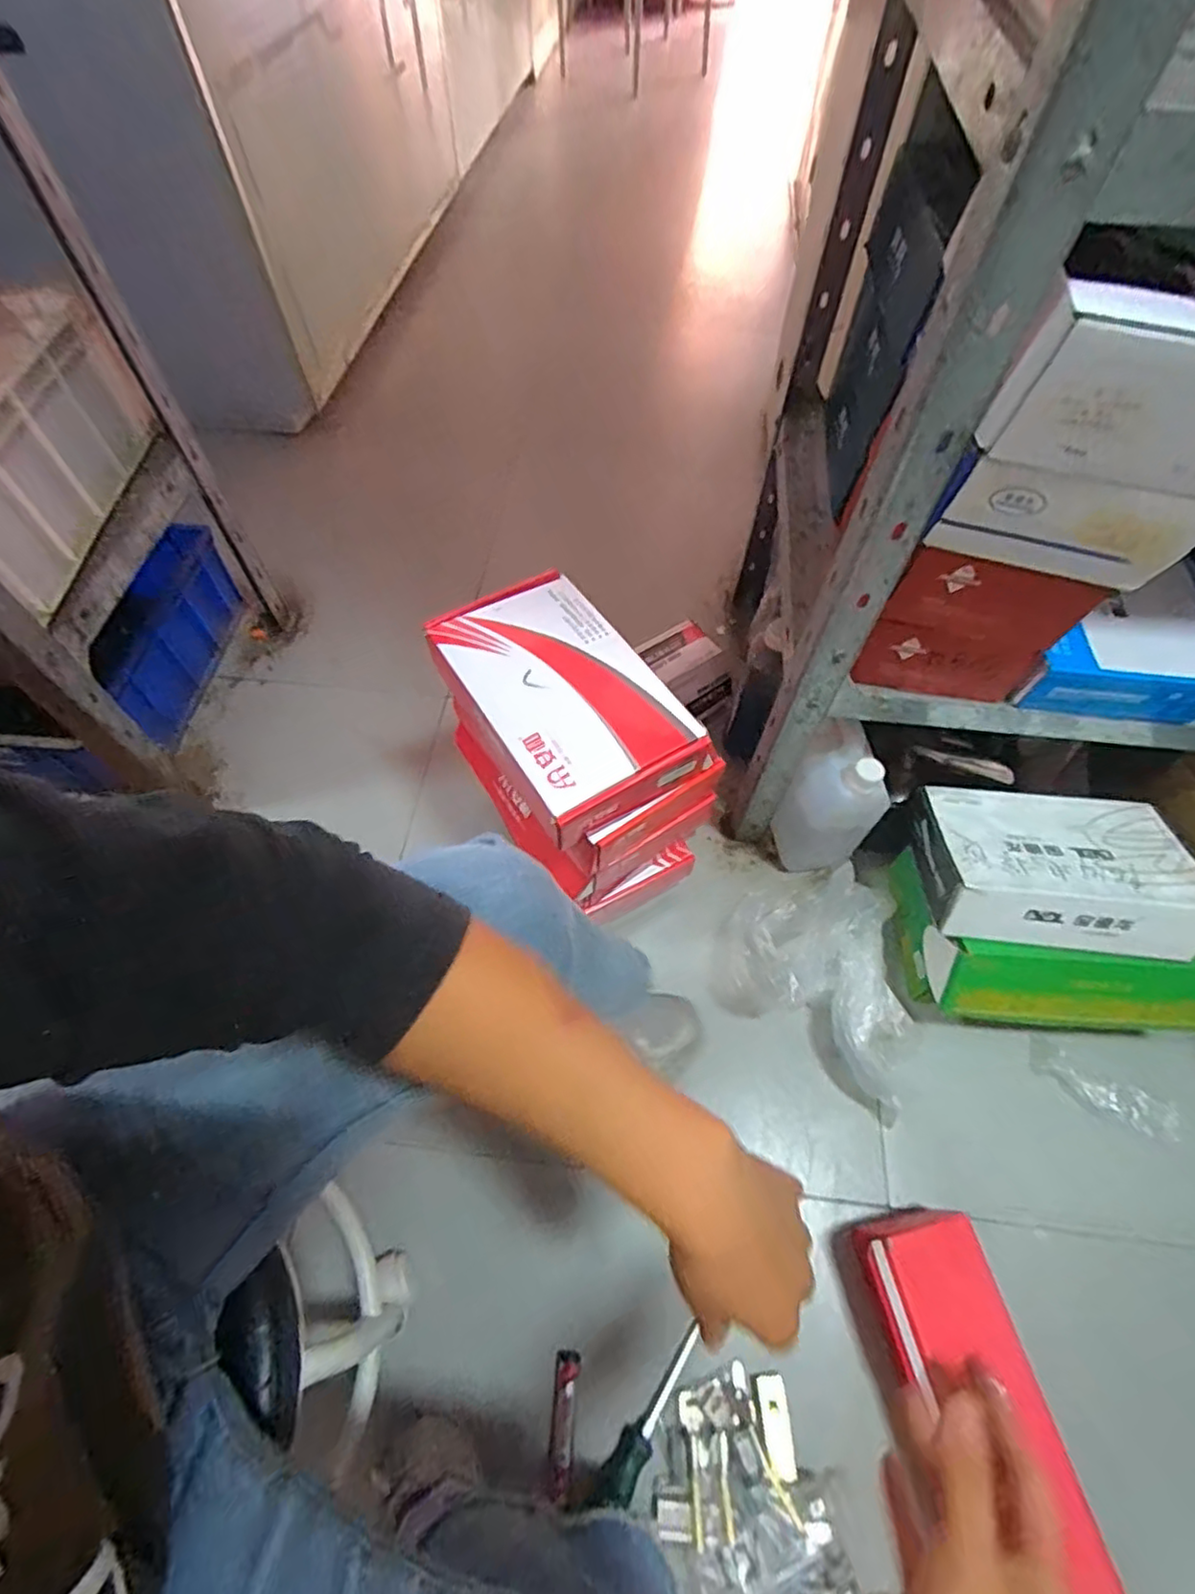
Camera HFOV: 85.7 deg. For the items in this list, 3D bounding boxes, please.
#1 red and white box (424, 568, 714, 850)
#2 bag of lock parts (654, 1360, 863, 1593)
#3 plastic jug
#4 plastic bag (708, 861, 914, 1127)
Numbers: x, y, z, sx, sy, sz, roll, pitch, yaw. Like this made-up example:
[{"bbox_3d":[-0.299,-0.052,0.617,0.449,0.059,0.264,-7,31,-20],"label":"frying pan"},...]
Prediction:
[{"bbox_3d":[-0.030,-0.100,0.607,0.174,0.053,0.265,-31,65,-16],"label":"red and white box"},{"bbox_3d":[0.129,0.609,0.540,0.144,0.030,0.186,-15,61,-8],"label":"bag of lock parts"},{"bbox_3d":[0.257,0.014,0.743,0.080,0.204,0.095,-24,63,-13],"label":"plastic jug"},{"bbox_3d":[0.272,0.189,0.737,0.246,0.100,0.197,33,65,18],"label":"plastic bag"}]

